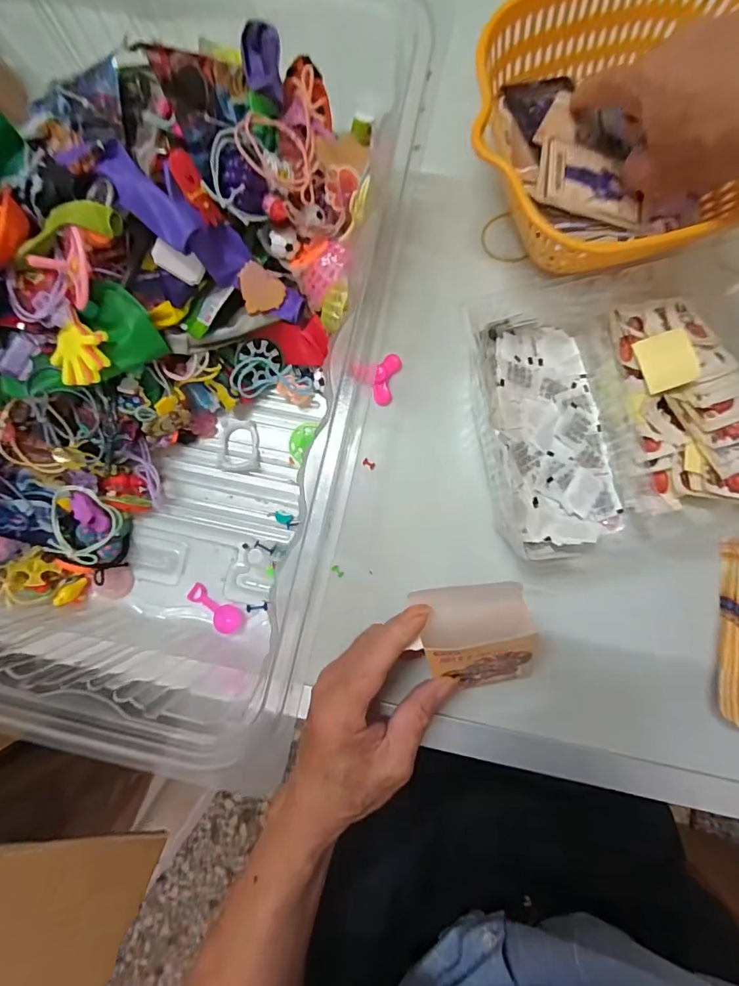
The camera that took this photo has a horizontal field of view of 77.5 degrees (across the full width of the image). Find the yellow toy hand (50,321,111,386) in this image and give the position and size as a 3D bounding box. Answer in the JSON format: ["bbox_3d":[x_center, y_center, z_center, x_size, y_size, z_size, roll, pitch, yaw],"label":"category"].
[{"bbox_3d":[-0.193,-0.091,0.304,0.042,0.008,0.039,1,102,10],"label":"yellow toy hand"}]

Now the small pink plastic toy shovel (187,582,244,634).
[{"bbox_3d":[-0.120,0.089,0.358,0.050,0.008,0.019,41,88,7],"label":"small pink plastic toy shovel"}]

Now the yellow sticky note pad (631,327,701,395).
[{"bbox_3d":[0.211,-0.093,0.326,0.034,0.006,0.039,-19,92,22],"label":"yellow sticky note pad"}]

